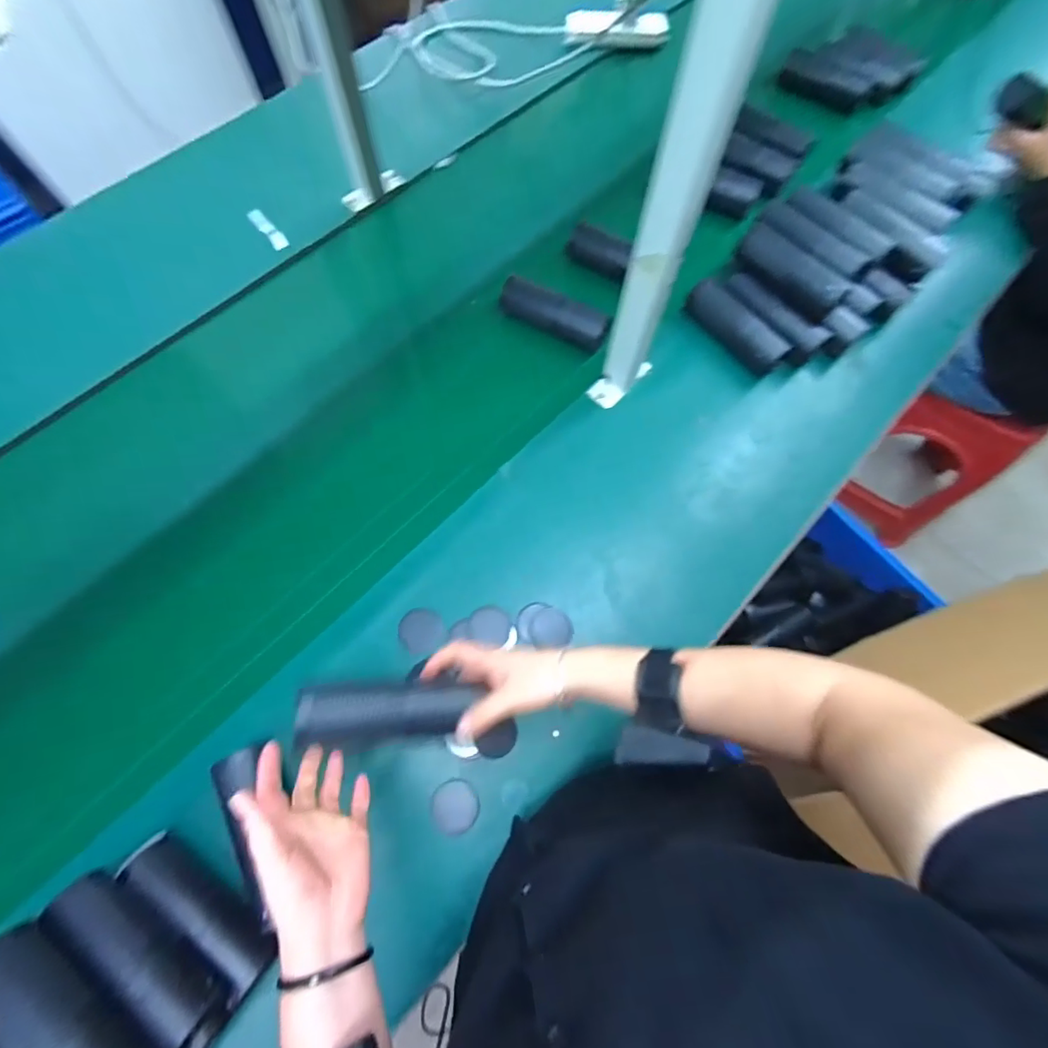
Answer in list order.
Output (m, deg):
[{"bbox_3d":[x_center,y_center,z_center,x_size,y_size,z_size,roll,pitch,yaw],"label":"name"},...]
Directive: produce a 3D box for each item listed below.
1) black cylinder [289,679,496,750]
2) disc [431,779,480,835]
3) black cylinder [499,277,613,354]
[{"bbox_3d":[-0.112,0.162,0.446,0.161,0.039,0.051,5,60,-33],"label":"black cylinder"},{"bbox_3d":[-0.073,0.303,0.544,0.049,0.007,0.050,0,70,-1],"label":"disc"},{"bbox_3d":[0.039,-0.308,0.737,0.171,0.056,0.043,34,73,11],"label":"black cylinder"}]

